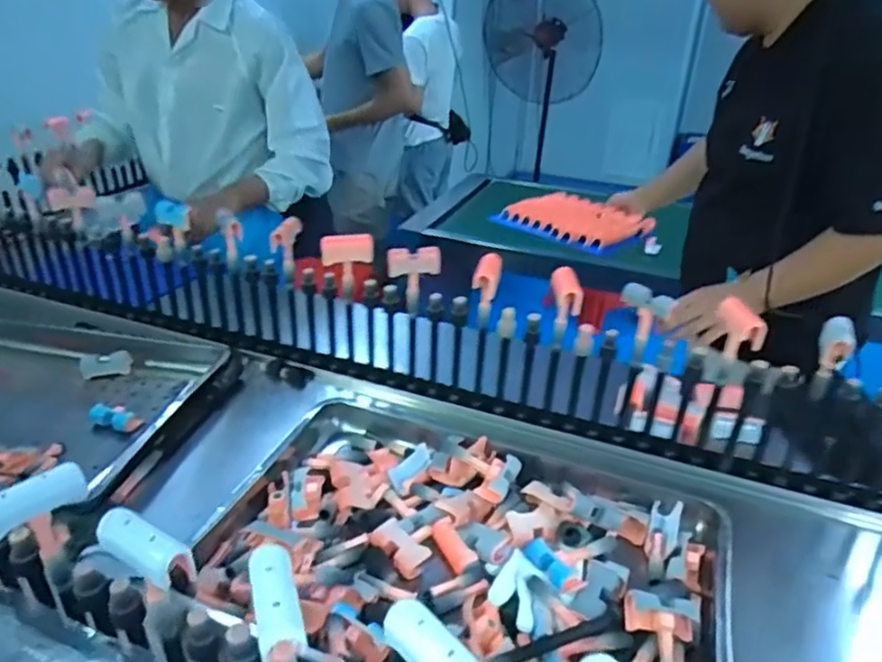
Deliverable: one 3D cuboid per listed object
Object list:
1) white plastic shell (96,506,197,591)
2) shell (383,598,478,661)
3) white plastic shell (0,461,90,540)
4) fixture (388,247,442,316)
[{"bbox_3d":[-0.222,0.160,0.477,0.080,0.037,0.027,12,29,32],"label":"white plastic shell"},{"bbox_3d":[-0.004,0.203,0.399,0.025,0.032,0.082,-25,32,-38],"label":"shell"},{"bbox_3d":[-0.320,0.134,0.501,0.020,0.031,0.078,15,31,36],"label":"white plastic shell"},{"bbox_3d":[-0.039,-0.076,0.982,0.079,0.107,0.028,-8,25,-8],"label":"fixture"}]

